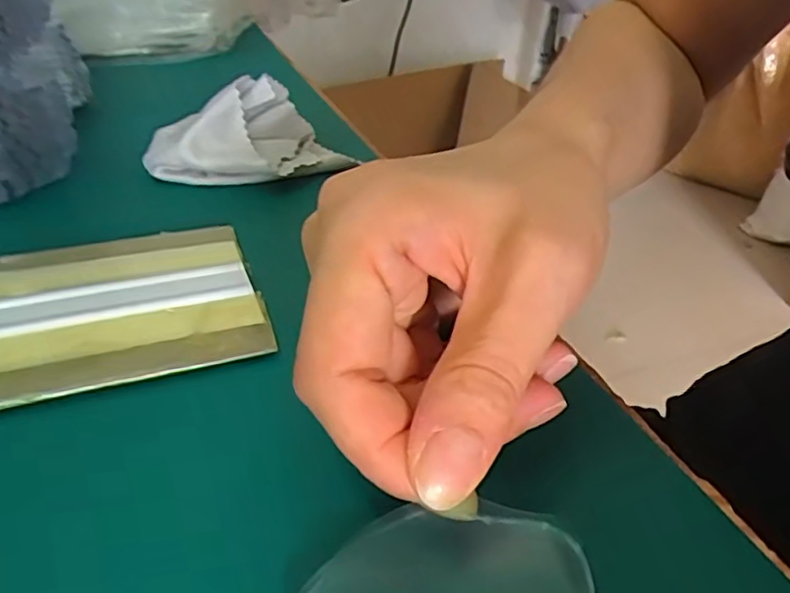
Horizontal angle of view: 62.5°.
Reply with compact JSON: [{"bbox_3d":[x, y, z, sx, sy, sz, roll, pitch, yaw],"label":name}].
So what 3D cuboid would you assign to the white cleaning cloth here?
[{"bbox_3d":[-0.063,-0.071,0.282,0.077,0.030,0.046,-27,46,-35],"label":"white cleaning cloth"}]

